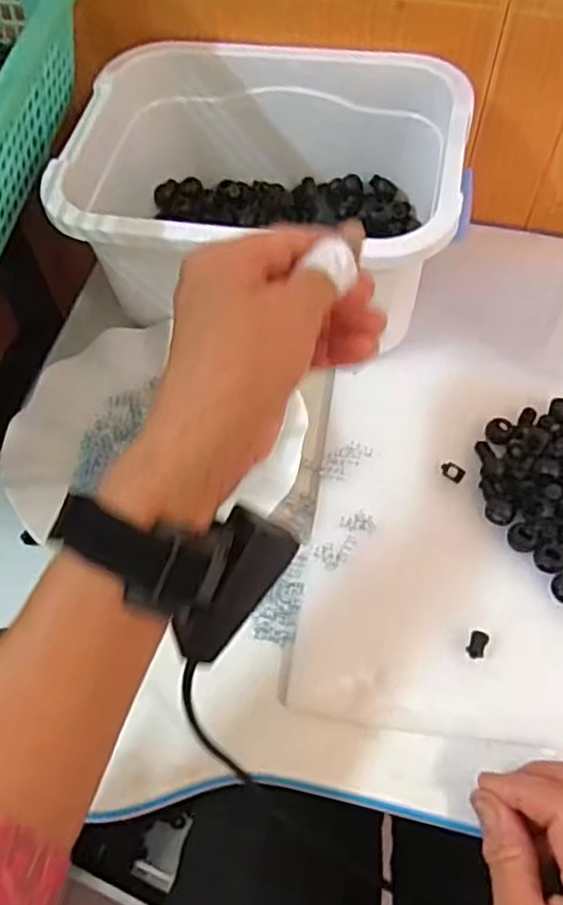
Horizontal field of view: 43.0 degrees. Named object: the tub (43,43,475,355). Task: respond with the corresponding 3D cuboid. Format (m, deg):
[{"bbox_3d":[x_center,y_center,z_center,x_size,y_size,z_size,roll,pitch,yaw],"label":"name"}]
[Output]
[{"bbox_3d":[-0.018,-0.180,0.497,0.260,0.120,0.201,11,60,6],"label":"tub"}]

